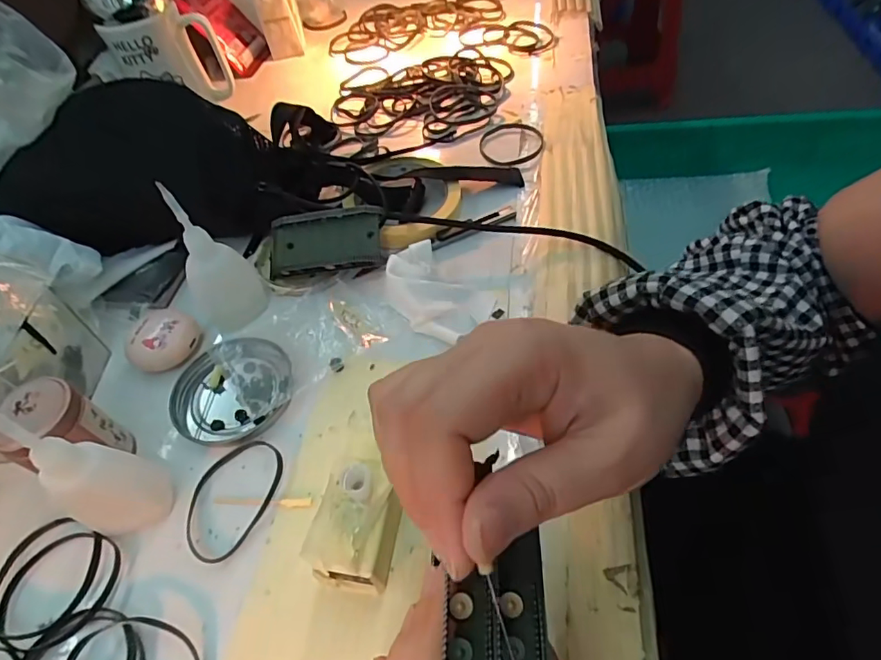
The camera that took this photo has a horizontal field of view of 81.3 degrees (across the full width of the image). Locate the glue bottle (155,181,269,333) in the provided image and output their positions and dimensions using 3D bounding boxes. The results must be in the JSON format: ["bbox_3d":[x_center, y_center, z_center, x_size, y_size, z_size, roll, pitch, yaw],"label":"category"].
[{"bbox_3d":[-0.156,-0.049,0.344,0.045,0.102,0.033,-21,53,-11],"label":"glue bottle"}]

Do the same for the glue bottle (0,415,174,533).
[{"bbox_3d":[-0.176,0.073,0.260,0.032,0.102,0.032,-1,52,5],"label":"glue bottle"}]

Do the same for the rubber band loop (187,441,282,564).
[{"bbox_3d":[-0.122,0.096,0.298,0.049,0.004,0.070,18,56,18],"label":"rubber band loop"}]

